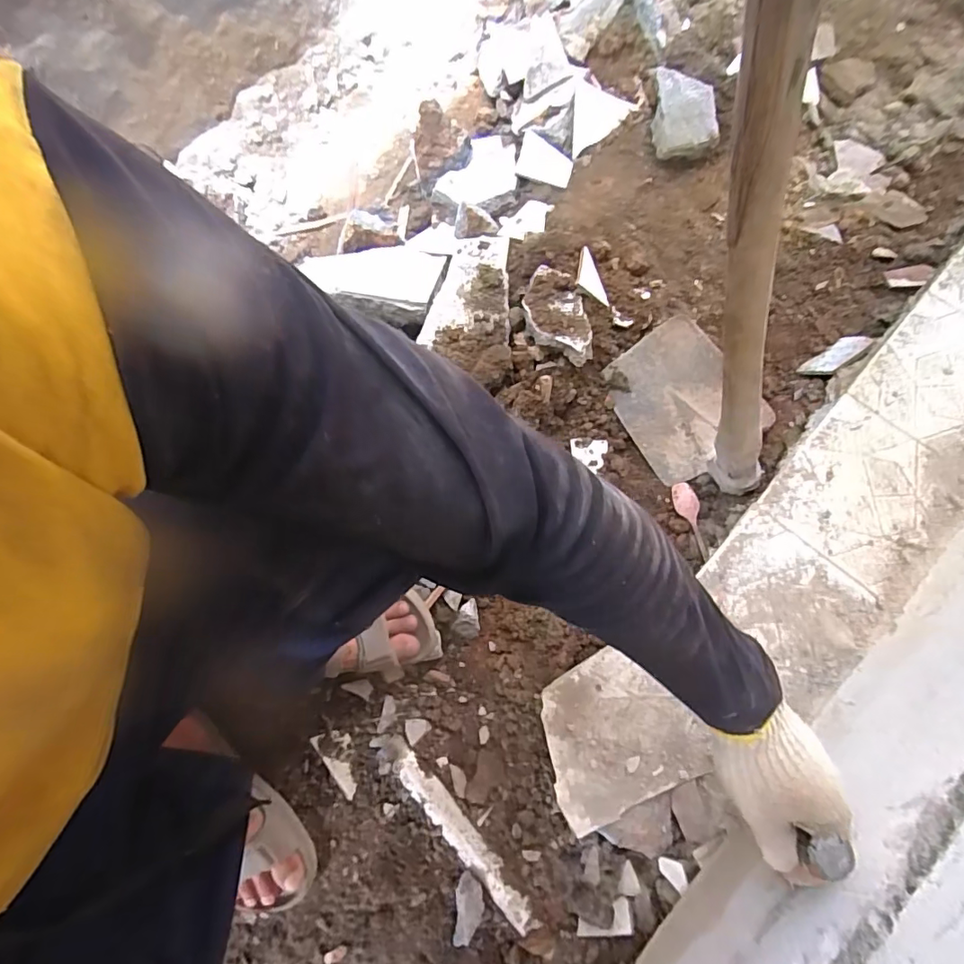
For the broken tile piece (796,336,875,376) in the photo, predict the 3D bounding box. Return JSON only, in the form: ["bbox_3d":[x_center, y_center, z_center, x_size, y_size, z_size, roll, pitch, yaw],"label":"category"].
[{"bbox_3d":[0.517,-0.183,0.740,0.106,0.055,0.010,-34,118,-6],"label":"broken tile piece"}]

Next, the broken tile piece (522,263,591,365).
[{"bbox_3d":[0.102,-0.232,0.707,0.080,0.020,0.154,-10,75,1],"label":"broken tile piece"}]

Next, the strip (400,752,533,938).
[{"bbox_3d":[-0.022,0.424,0.612,0.033,0.008,0.221,-42,77,-9],"label":"strip"}]

